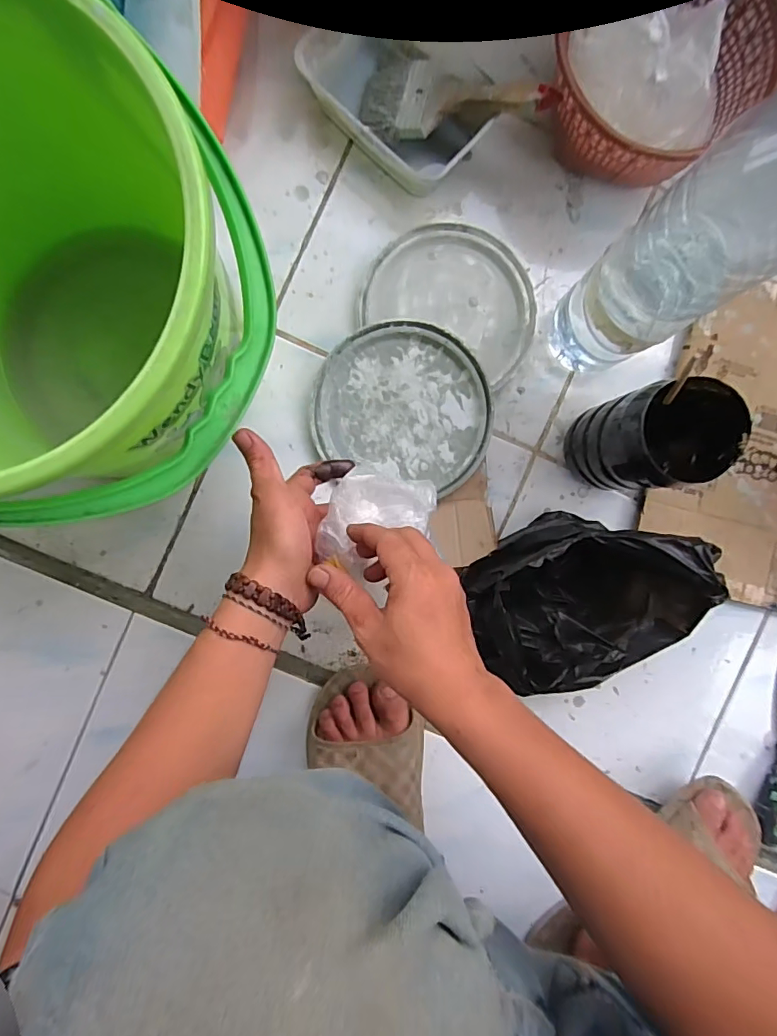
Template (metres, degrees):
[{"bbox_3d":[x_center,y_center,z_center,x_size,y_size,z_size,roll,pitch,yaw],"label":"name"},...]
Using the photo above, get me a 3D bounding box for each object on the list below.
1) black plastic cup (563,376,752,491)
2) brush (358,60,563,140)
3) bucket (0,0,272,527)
[{"bbox_3d":[0.220,-0.069,0.443,0.081,0.145,0.070,-14,94,-1],"label":"black plastic cup"},{"bbox_3d":[0.063,-0.390,0.465,0.184,0.016,0.073,15,91,19],"label":"brush"},{"bbox_3d":[-0.231,-0.138,0.376,0.286,0.260,0.265,0,93,-2],"label":"bucket"}]

